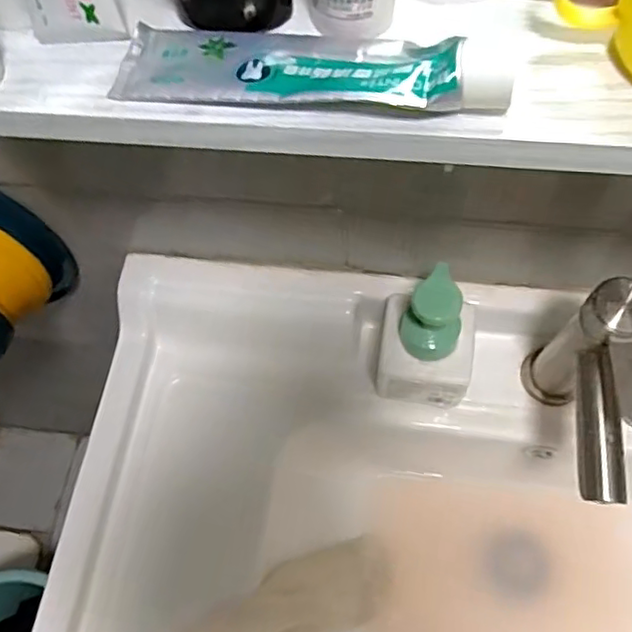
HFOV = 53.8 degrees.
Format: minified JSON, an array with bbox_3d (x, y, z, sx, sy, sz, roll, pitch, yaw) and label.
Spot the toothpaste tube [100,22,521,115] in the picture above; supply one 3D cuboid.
[{"bbox_3d":[-0.005,-0.106,0.257,0.162,0.023,0.047,7,65,7],"label":"toothpaste tube"}]

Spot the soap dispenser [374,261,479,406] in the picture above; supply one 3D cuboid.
[{"bbox_3d":[0.089,0.017,0.511,0.084,0.138,0.075,7,65,7],"label":"soap dispenser"}]

